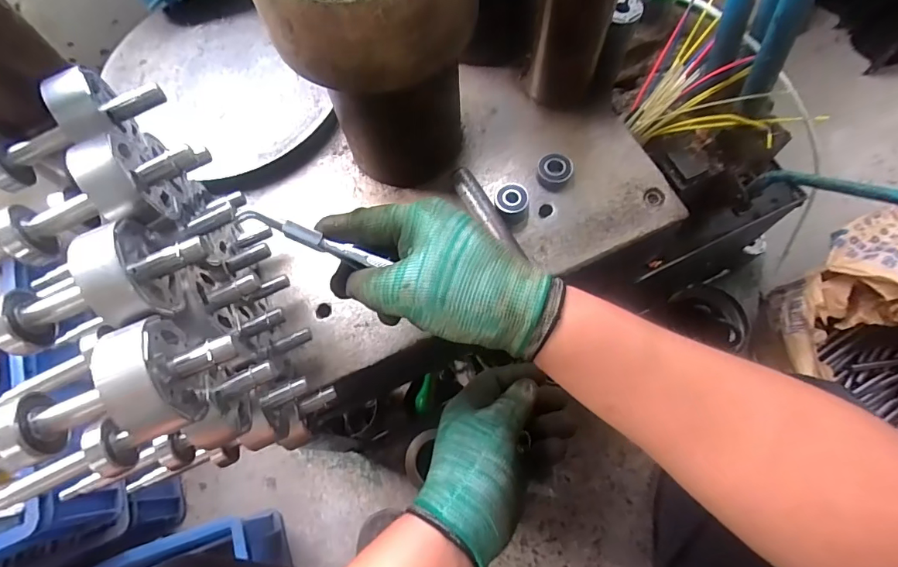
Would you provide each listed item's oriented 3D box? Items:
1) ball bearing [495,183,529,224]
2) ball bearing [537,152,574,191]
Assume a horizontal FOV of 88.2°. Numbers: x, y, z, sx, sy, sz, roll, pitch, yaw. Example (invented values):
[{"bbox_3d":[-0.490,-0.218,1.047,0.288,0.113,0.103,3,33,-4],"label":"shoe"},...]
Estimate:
[{"bbox_3d":[0.059,-0.073,0.430,0.029,0.022,0.031,-1,69,3],"label":"ball bearing"},{"bbox_3d":[0.102,-0.109,0.445,0.031,0.011,0.038,-4,69,1],"label":"ball bearing"}]

